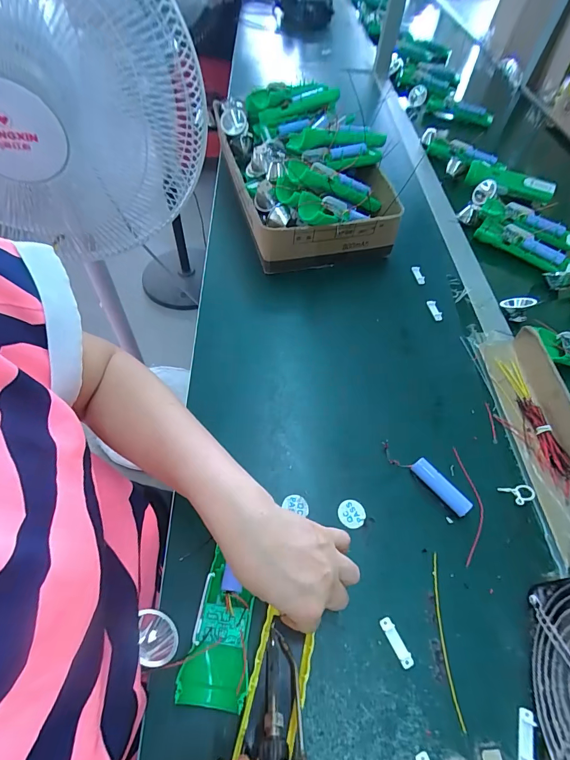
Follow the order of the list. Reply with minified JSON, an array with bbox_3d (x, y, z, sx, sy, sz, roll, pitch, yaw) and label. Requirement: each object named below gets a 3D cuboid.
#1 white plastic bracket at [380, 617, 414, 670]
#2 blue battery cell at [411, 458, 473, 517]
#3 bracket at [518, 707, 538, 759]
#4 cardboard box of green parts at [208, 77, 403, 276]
[{"bbox_3d":[0.094,0.221,0.317,0.011,0.004,0.038,-22,59,-17],"label":"white plastic bracket"},{"bbox_3d":[0.161,0.111,0.390,0.016,0.017,0.066,-34,64,-23],"label":"blue battery cell"},{"bbox_3d":[0.185,0.275,0.287,0.013,0.005,0.037,21,57,11],"label":"bracket"},{"bbox_3d":[0.032,-0.367,0.635,0.241,0.105,0.376,-11,57,-10],"label":"cardboard box of green parts"}]

